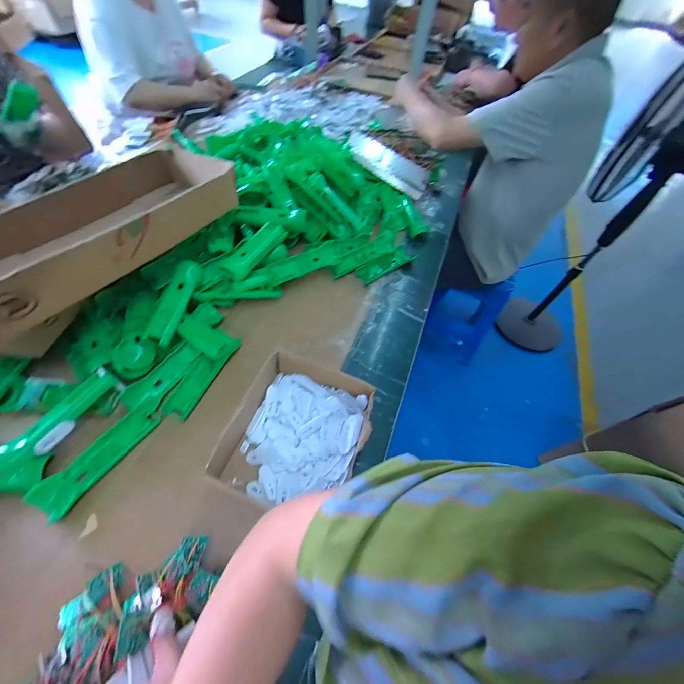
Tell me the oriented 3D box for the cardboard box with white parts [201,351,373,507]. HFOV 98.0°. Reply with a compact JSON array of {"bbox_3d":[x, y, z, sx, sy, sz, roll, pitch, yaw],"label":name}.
[{"bbox_3d":[-0.062,0.132,0.441,0.186,0.053,0.208,20,57,8],"label":"cardboard box with white parts"}]

